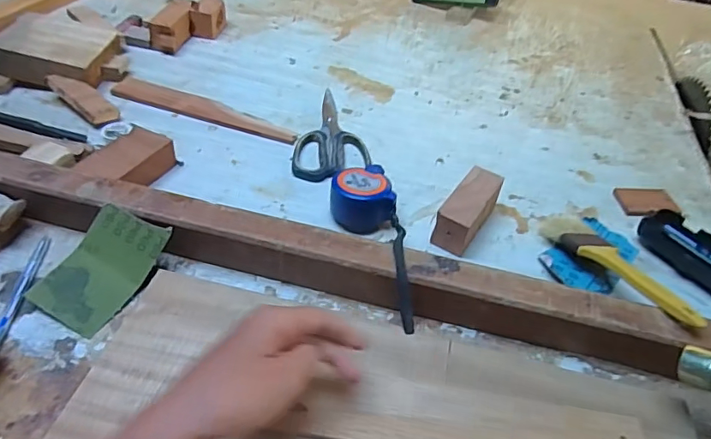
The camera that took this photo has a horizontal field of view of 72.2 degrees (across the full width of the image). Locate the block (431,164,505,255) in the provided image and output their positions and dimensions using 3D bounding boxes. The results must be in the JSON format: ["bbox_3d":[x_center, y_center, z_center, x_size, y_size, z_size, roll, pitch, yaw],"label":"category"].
[{"bbox_3d":[0.114,-0.008,0.495,0.036,0.051,0.096,28,48,20],"label":"block"}]

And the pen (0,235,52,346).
[{"bbox_3d":[-0.278,0.055,0.410,0.011,0.006,0.108,0,45,-7],"label":"pen"}]

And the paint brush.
[{"bbox_3d":[0.235,0.039,0.442,0.044,0.016,0.176,-7,27,-14],"label":"paint brush"}]

